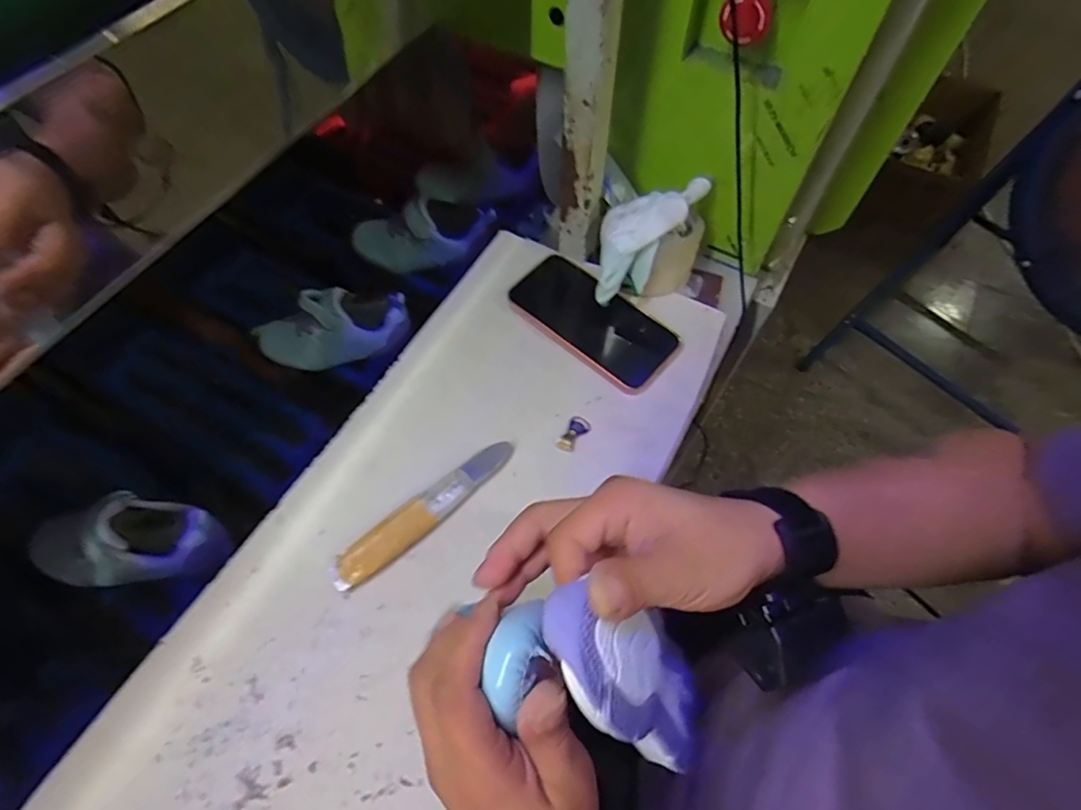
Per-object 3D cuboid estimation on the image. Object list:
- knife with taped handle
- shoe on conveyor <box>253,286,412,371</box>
[{"bbox_3d":[-0.087,0.084,0.423,0.163,0.025,0.028,-36,68,-17],"label":"knife with taped handle"},{"bbox_3d":[-0.215,-0.078,0.547,0.166,0.068,0.058,-13,63,5],"label":"shoe on conveyor"}]

